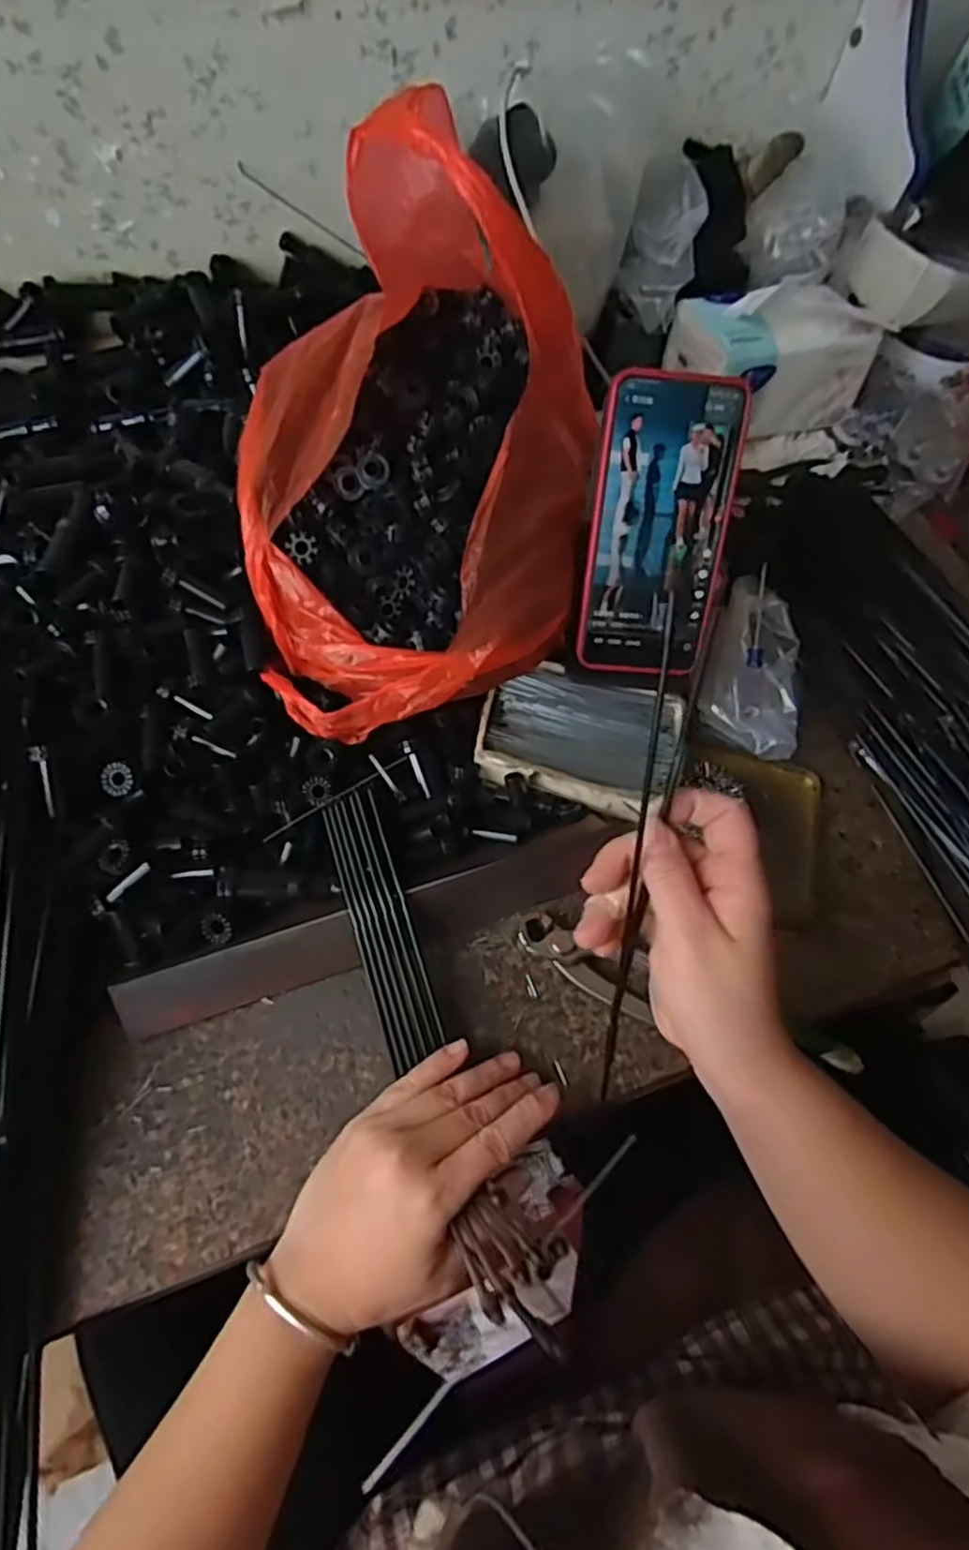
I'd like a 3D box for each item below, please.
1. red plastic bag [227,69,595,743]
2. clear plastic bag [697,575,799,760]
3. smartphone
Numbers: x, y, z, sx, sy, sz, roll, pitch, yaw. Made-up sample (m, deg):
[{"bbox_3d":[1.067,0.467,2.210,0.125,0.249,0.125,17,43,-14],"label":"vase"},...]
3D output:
[{"bbox_3d":[-0.037,-0.191,0.406,0.211,0.192,0.268,-9,61,-8],"label":"red plastic bag"},{"bbox_3d":[0.186,-0.076,0.502,0.069,0.035,0.128,14,61,5],"label":"clear plastic bag"},{"bbox_3d":[0.101,-0.140,0.420,0.078,0.162,0.007,5,23,-1],"label":"smartphone"}]

